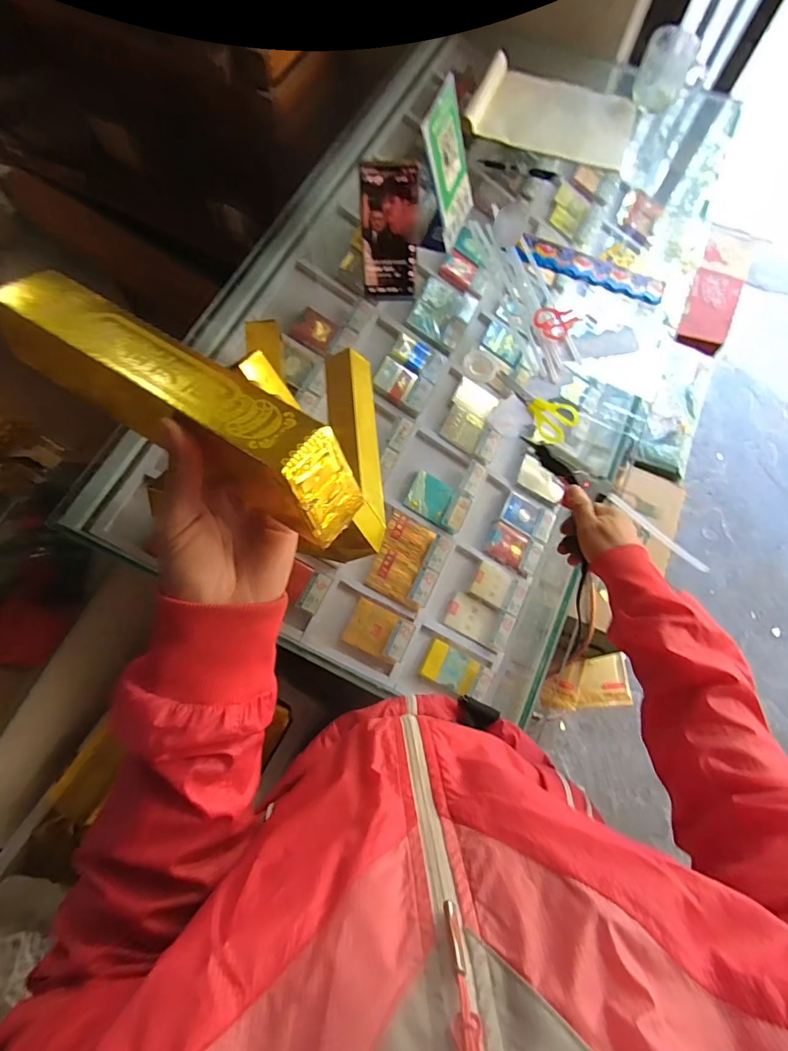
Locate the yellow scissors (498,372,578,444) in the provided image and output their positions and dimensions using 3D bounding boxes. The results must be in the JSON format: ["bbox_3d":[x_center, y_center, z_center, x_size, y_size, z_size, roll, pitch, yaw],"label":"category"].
[{"bbox_3d":[0.182,-0.159,0.633,0.121,0.022,0.051,40,75,11],"label":"yellow scissors"}]

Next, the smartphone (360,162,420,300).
[{"bbox_3d":[-0.004,-0.379,0.626,0.072,0.157,0.013,-3,46,-3],"label":"smartphone"}]

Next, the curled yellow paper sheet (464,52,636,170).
[{"bbox_3d":[0.274,-0.701,0.804,0.272,0.037,0.188,23,72,6],"label":"curled yellow paper sheet"}]

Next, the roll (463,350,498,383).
[{"bbox_3d":[0.122,-0.225,0.665,0.048,0.021,0.046,0,71,-1],"label":"roll"}]

